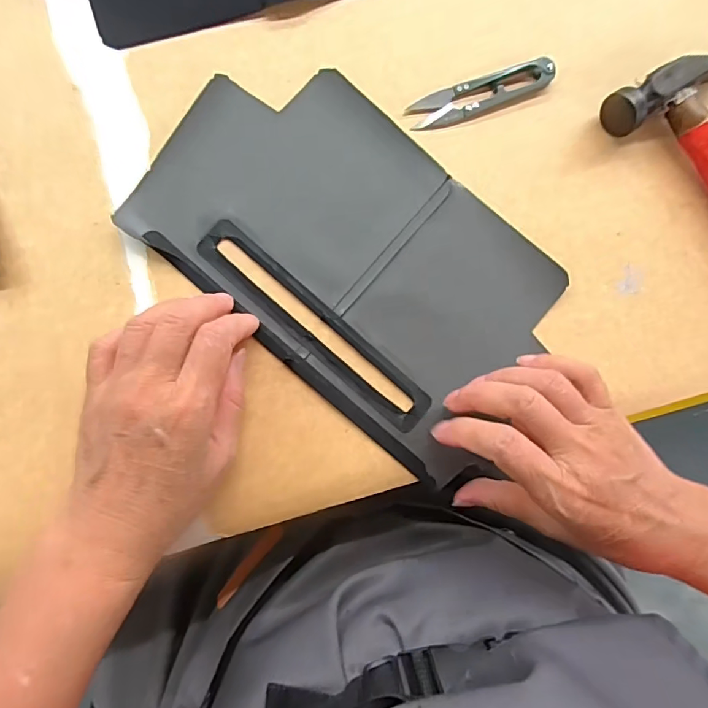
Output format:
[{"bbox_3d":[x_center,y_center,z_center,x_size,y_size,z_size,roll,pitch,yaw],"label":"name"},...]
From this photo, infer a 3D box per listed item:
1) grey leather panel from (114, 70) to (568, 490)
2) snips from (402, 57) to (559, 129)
[{"bbox_3d":[0.001,-0.064,0.310,0.262,0.008,0.161,40,84,-2],"label":"grey leather panel"},{"bbox_3d":[0.086,-0.175,0.323,0.103,0.005,0.024,-21,89,-6],"label":"snips"}]

